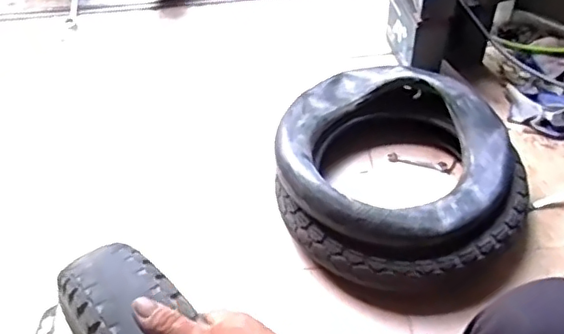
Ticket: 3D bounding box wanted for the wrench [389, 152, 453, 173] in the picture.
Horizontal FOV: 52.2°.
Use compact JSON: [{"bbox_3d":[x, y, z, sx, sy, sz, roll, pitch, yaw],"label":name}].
[{"bbox_3d":[0.278,-0.010,1.161,0.124,0.007,0.024,14,50,15],"label":"wrench"}]

